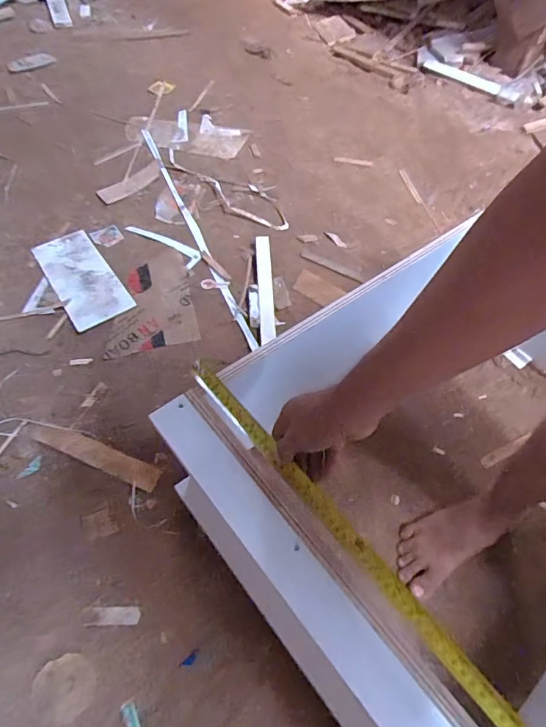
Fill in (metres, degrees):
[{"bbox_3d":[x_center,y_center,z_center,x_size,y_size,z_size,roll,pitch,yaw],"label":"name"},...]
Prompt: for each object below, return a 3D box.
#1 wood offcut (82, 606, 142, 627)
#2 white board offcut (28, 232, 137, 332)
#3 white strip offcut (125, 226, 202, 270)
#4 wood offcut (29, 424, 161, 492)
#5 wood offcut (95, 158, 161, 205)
[{"bbox_3d":[-0.251,0.393,0.703,0.084,0.011,0.026,-1,56,-3],"label":"wood offcut"},{"bbox_3d":[-0.473,-0.219,1.115,0.143,0.014,0.338,-29,62,-21],"label":"white board offcut"},{"bbox_3d":[-0.288,-0.323,1.197,0.245,0.007,0.064,34,61,19],"label":"white strip offcut"},{"bbox_3d":[-0.343,0.170,0.866,0.281,0.013,0.045,21,57,11],"label":"wood offcut"},{"bbox_3d":[-0.412,-0.534,1.333,0.069,0.011,0.216,37,62,20],"label":"wood offcut"}]

